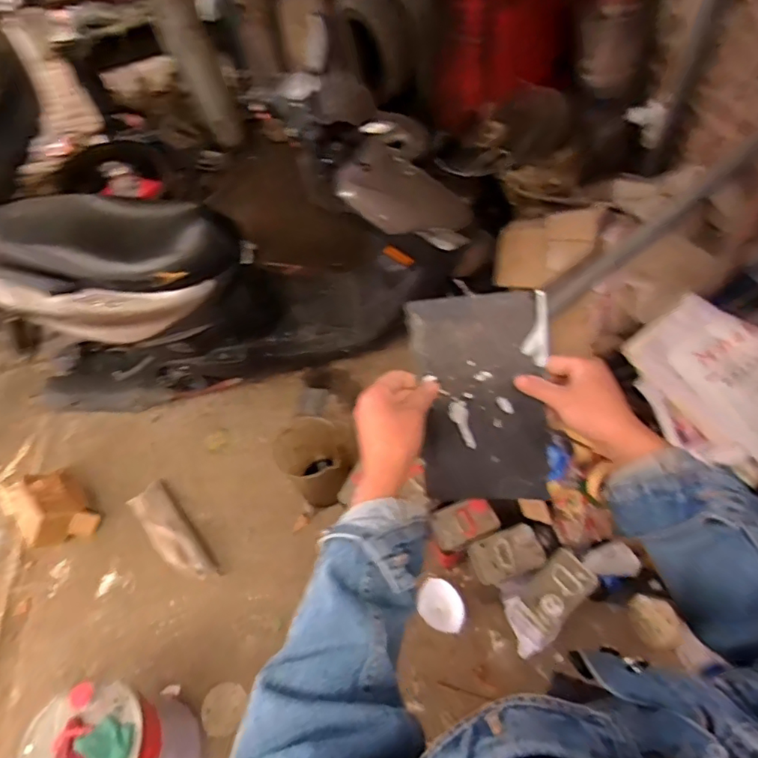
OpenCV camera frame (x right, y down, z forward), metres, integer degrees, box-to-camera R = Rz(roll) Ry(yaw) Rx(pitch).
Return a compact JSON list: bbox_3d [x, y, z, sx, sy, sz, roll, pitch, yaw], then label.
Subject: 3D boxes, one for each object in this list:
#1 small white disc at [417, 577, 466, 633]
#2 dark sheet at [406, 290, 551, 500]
[{"bbox_3d":[0.164,0.592,1.401,0.122,0.022,0.122,14,82,21],"label":"small white disc"},{"bbox_3d":[0.112,0.024,0.577,0.135,0.221,0.015,-4,12,12],"label":"dark sheet"}]

